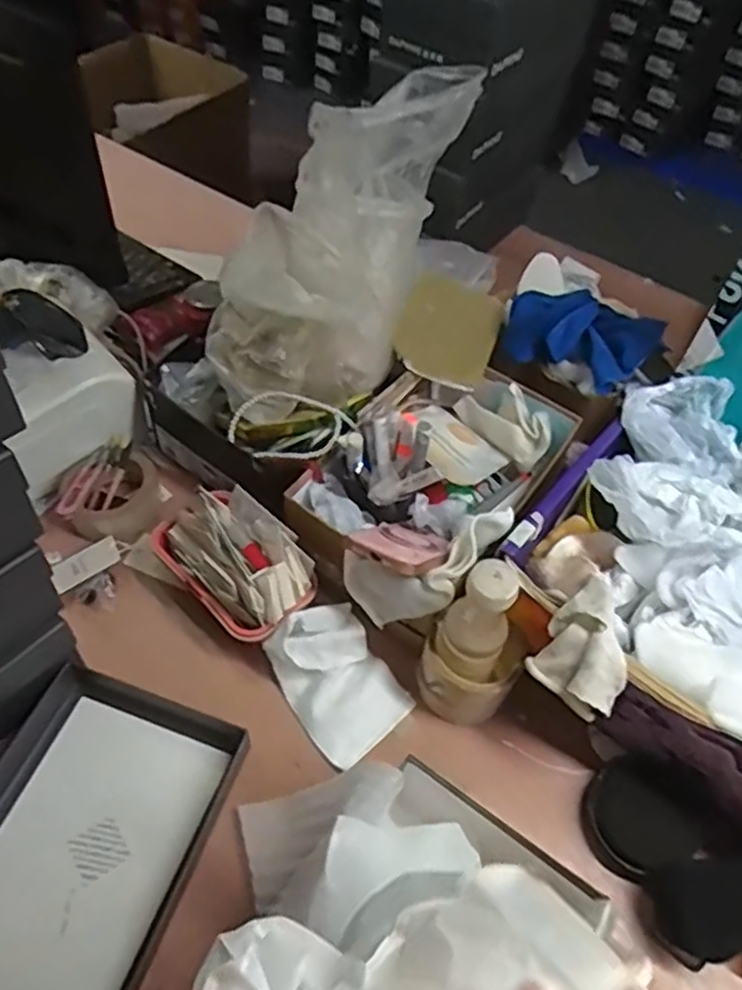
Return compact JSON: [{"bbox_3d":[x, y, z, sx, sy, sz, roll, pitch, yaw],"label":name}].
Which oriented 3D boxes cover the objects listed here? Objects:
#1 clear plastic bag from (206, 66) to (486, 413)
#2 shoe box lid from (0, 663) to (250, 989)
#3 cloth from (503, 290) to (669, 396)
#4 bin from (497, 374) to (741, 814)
[{"bbox_3d":[-0.043,-0.270,0.738,0.189,0.241,0.307,24,55,12],"label":"clear plastic bag"},{"bbox_3d":[-0.247,0.299,0.563,0.188,0.031,0.302,20,54,9],"label":"shoe box lid"},{"bbox_3d":[0.237,-0.186,0.812,0.114,0.060,0.162,-32,62,-26],"label":"cloth"},{"bbox_3d":[0.328,0.117,0.644,0.383,0.164,0.324,36,58,20],"label":"bin"}]

